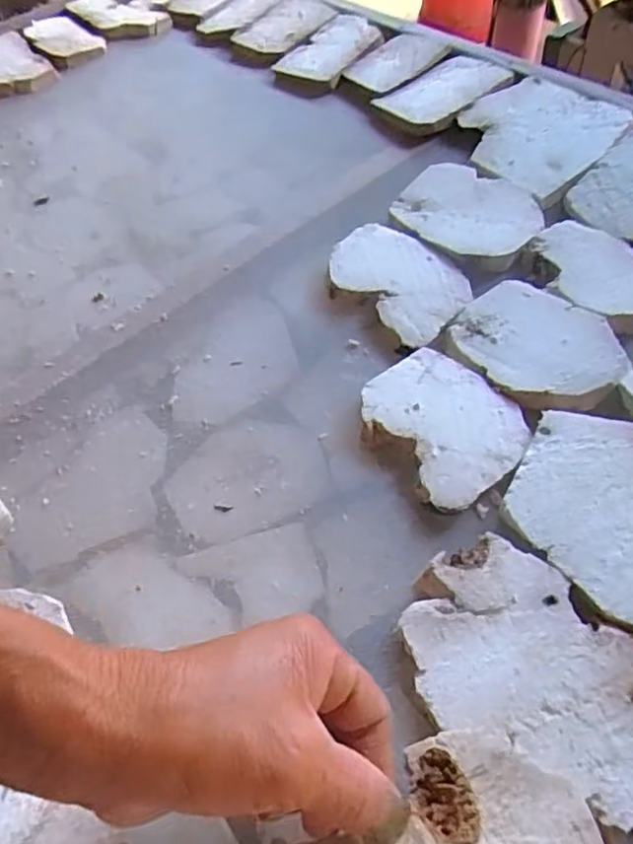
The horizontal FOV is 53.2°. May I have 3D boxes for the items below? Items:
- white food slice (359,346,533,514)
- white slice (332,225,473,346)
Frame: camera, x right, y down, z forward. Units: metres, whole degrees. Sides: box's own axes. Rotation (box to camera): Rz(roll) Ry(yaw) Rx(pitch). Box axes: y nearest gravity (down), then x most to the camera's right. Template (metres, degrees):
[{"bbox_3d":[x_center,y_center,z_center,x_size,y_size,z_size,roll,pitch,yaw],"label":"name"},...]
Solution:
[{"bbox_3d":[0.073,-0.001,0.358,0.076,0.011,0.091,-31,59,-18],"label":"white food slice"},{"bbox_3d":[0.056,-0.099,0.425,0.070,0.011,0.097,-35,60,-20],"label":"white slice"}]

